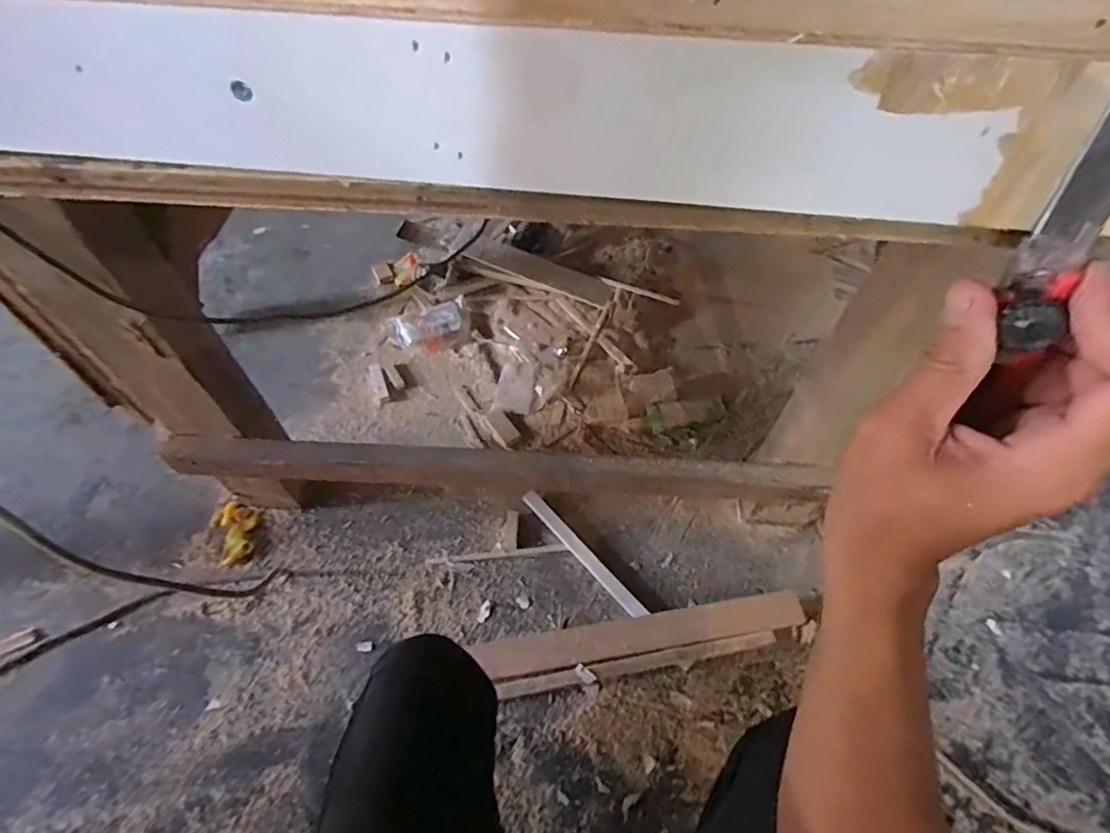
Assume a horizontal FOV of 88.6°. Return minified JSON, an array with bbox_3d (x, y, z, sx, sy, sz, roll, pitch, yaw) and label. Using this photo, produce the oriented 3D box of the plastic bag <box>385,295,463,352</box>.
[{"bbox_3d":[-0.284,-0.197,1.258,0.171,0.032,0.119,-12,55,-9],"label":"plastic bag"}]

